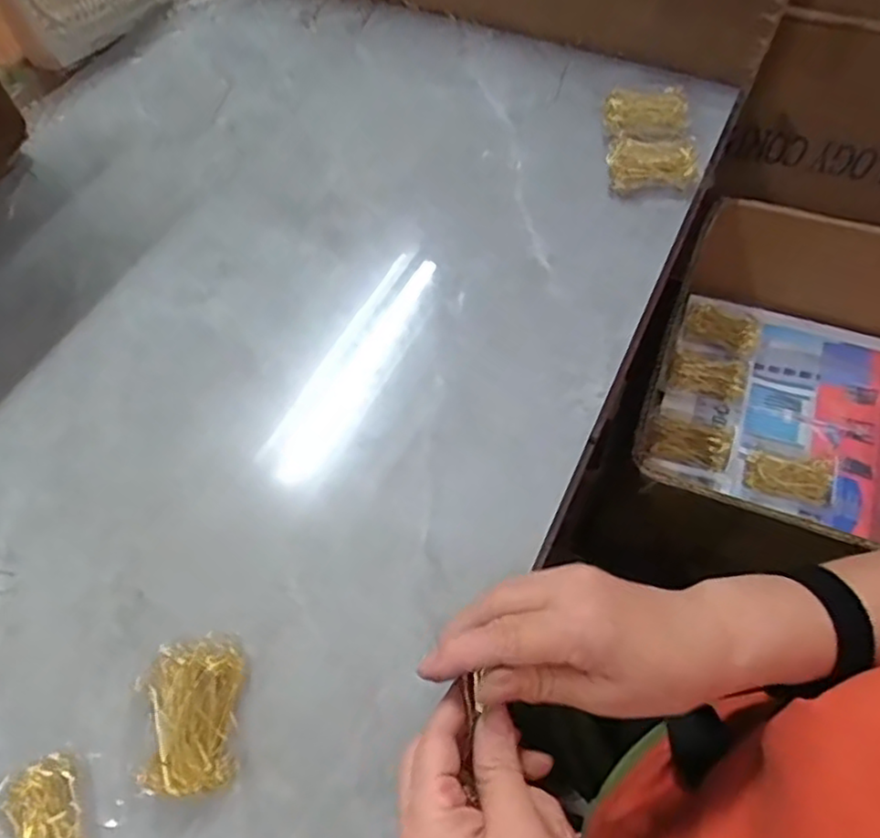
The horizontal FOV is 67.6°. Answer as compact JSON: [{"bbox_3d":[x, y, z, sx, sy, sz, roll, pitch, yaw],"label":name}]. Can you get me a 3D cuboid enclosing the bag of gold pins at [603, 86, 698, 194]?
[{"bbox_3d":[0.178,-0.244,0.562,0.071,0.026,0.114,3,58,5],"label":"bag of gold pins"}]

